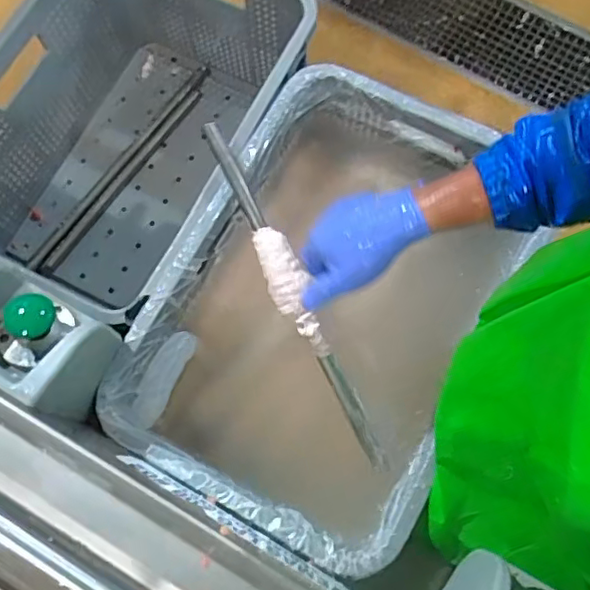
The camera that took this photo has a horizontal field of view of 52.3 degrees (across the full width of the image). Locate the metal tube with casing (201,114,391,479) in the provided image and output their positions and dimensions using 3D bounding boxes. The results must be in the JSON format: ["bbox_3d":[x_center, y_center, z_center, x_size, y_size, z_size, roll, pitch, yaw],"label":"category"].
[{"bbox_3d":[0.000,0.004,0.712,0.044,0.029,0.441,-27,94,-6],"label":"metal tube with casing"}]

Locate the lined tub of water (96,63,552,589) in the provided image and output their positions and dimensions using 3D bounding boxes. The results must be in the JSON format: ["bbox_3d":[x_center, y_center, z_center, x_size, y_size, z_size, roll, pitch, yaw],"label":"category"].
[{"bbox_3d":[0.038,0.015,0.756,0.357,0.183,0.518,25,76,8],"label":"lined tub of water"}]

